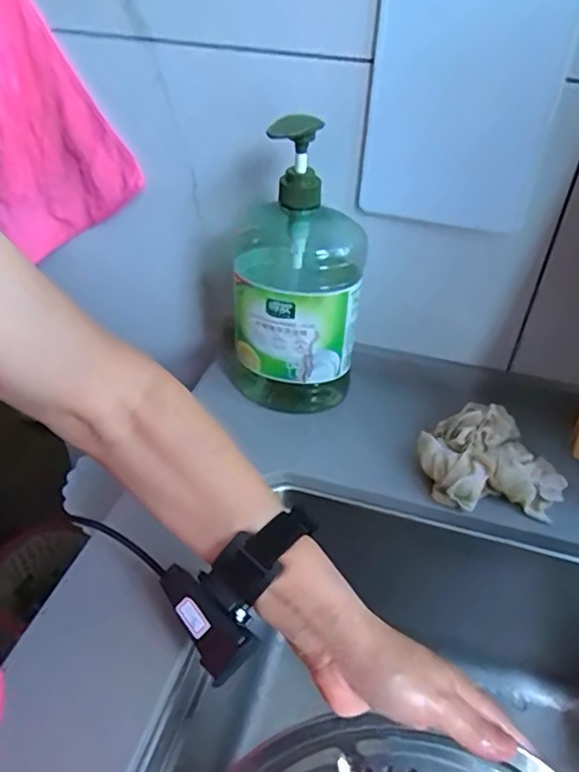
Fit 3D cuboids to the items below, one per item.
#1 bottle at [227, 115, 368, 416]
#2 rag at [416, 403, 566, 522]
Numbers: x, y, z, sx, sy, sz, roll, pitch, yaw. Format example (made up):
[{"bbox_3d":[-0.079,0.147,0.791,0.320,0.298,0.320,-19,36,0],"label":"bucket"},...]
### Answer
[{"bbox_3d":[0.004,-0.106,0.547,0.117,0.273,0.121,-2,39,-6],"label":"bottle"},{"bbox_3d":[0.178,0.066,0.518,0.119,0.048,0.091,5,39,2],"label":"rag"}]

